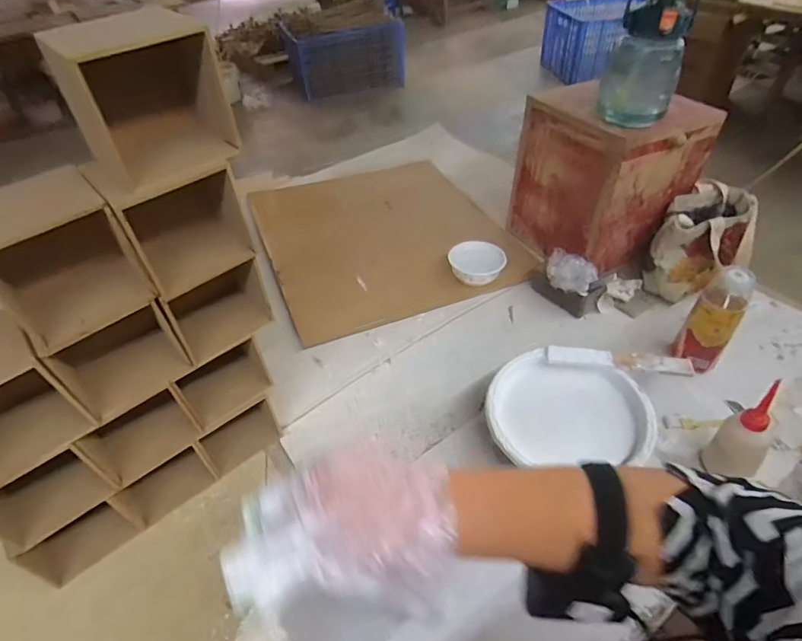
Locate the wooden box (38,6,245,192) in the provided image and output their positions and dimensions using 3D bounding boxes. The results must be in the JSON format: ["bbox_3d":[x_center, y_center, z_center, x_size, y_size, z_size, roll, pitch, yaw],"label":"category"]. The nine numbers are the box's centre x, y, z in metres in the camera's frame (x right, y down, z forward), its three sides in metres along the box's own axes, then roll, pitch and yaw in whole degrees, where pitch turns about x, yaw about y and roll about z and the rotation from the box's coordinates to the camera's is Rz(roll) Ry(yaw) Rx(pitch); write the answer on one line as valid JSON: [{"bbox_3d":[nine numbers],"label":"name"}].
[{"bbox_3d":[-0.234,-0.208,0.433,0.119,0.117,0.105,-33,51,-25],"label":"wooden box"}]

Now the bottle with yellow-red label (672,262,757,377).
[{"bbox_3d":[0.505,0.003,0.764,0.070,0.185,0.064,30,55,31],"label":"bottle with yellow-red label"}]

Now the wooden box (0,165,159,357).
[{"bbox_3d":[-0.342,-0.069,0.467,0.118,0.125,0.143,-33,51,-25],"label":"wooden box"}]

